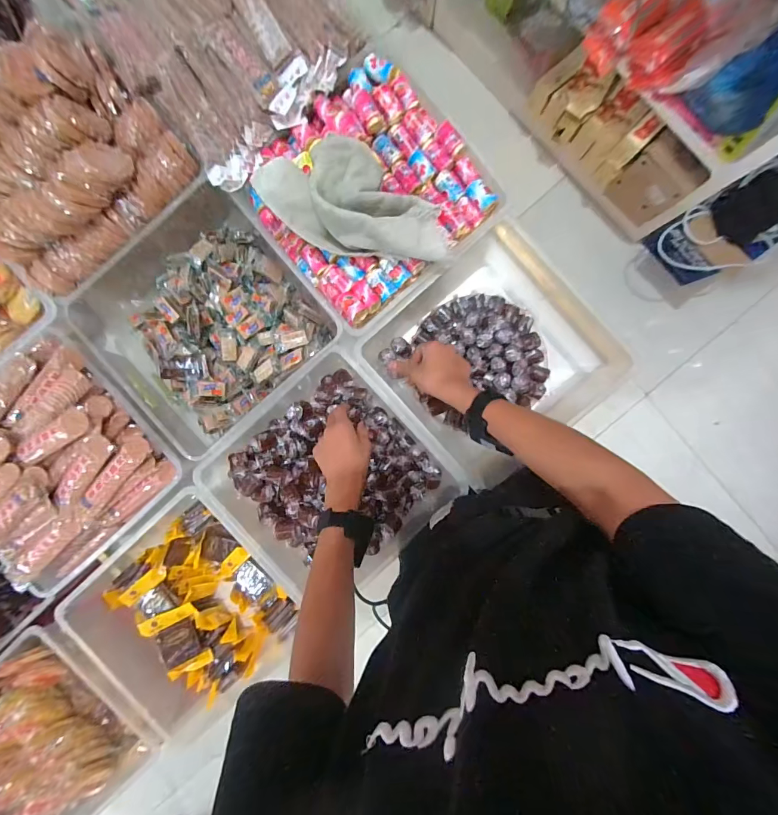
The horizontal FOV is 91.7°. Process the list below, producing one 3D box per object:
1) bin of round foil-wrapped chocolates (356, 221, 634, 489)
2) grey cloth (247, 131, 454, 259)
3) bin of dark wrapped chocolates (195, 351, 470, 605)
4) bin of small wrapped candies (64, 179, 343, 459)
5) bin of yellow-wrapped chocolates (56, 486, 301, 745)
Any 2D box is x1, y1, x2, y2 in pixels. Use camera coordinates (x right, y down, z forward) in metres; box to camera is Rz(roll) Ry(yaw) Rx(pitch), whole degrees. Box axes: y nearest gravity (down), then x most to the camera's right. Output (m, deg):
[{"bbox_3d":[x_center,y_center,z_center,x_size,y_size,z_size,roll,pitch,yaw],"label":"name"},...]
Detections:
[{"bbox_3d":[0.150,-0.080,0.596,0.298,0.131,0.285,-39,92,2],"label":"bin of round foil-wrapped chocolates"},{"bbox_3d":[-0.036,-0.258,0.472,0.226,0.073,0.110,7,93,0],"label":"grey cloth"},{"bbox_3d":[-0.087,0.112,0.593,0.298,0.103,0.297,-43,92,2],"label":"bin of dark wrapped chocolates"},{"bbox_3d":[-0.284,-0.126,0.592,0.322,0.124,0.318,-40,92,2],"label":"bin of small wrapped candies"},{"bbox_3d":[-0.313,0.319,0.615,0.330,0.127,0.284,-40,92,2],"label":"bin of yellow-wrapped chocolates"}]

